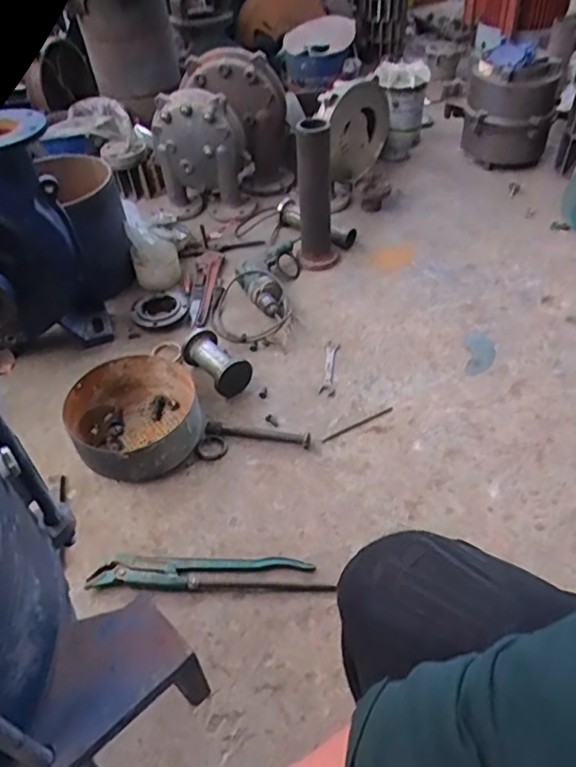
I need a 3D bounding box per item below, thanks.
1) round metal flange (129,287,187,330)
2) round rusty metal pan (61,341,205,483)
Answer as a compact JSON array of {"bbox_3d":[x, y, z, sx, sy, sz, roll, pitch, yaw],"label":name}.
[{"bbox_3d":[-0.325,-0.190,1.440,0.149,0.033,0.149,-2,46,2],"label":"round metal flange"},{"bbox_3d":[-0.304,0.071,1.141,0.247,0.102,0.280,-18,47,-14],"label":"round rusty metal pan"}]

